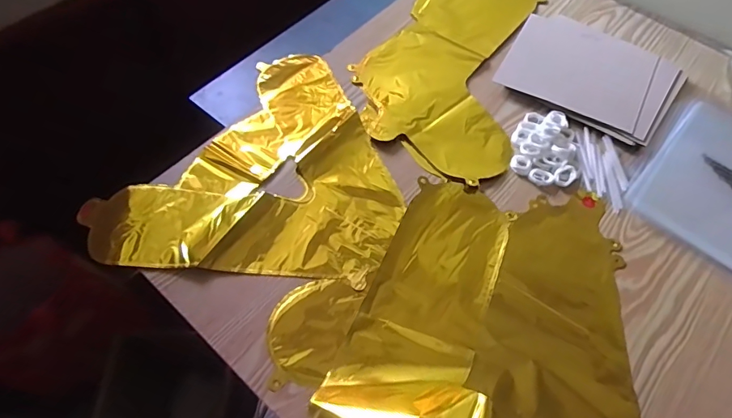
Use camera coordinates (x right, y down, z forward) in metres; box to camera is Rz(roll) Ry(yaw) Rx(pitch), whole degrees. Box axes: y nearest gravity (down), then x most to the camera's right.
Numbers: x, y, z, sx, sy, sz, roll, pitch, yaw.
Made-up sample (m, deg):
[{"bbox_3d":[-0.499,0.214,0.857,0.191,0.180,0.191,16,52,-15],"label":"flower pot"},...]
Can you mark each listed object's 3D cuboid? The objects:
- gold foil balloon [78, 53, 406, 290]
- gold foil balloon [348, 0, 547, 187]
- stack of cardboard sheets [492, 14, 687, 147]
[{"bbox_3d":[-0.129,-0.073,0.581,0.345,0.025,0.333,7,60,4],"label":"gold foil balloon"},{"bbox_3d":[0.128,-0.224,0.662,0.223,0.005,0.407,20,61,11],"label":"gold foil balloon"},{"bbox_3d":[0.312,-0.194,0.636,0.221,0.011,0.181,33,65,18],"label":"stack of cardboard sheets"}]

